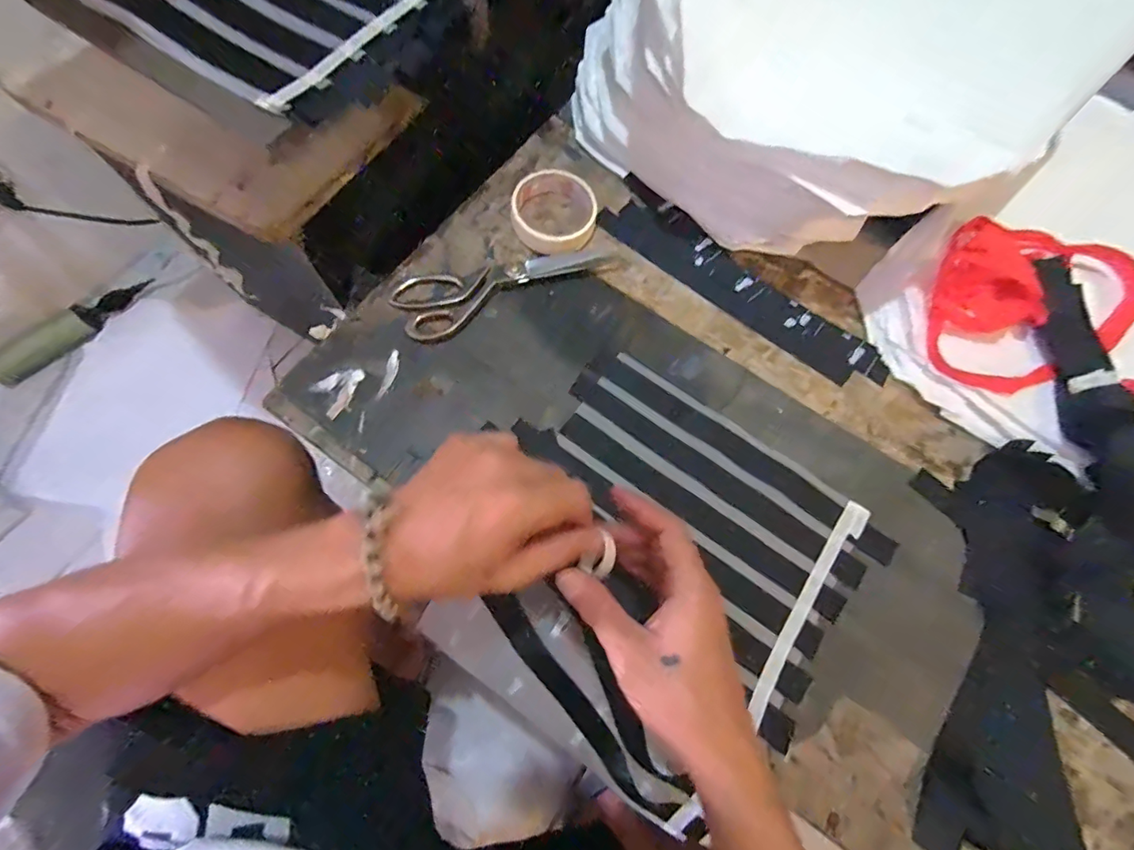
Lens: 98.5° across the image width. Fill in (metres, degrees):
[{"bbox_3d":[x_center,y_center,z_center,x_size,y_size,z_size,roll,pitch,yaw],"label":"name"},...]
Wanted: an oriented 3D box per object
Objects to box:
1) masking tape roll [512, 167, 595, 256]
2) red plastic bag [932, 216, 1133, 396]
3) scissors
[{"bbox_3d":[-0.014,-0.227,0.516,0.087,0.020,0.096,-4,71,-4],"label":"masking tape roll"},{"bbox_3d":[0.440,-0.126,0.476,0.212,0.035,0.168,-28,74,-11],"label":"red plastic bag"},{"bbox_3d":[-0.065,-0.152,0.493,0.217,0.012,0.073,-28,74,-11],"label":"scissors"}]

